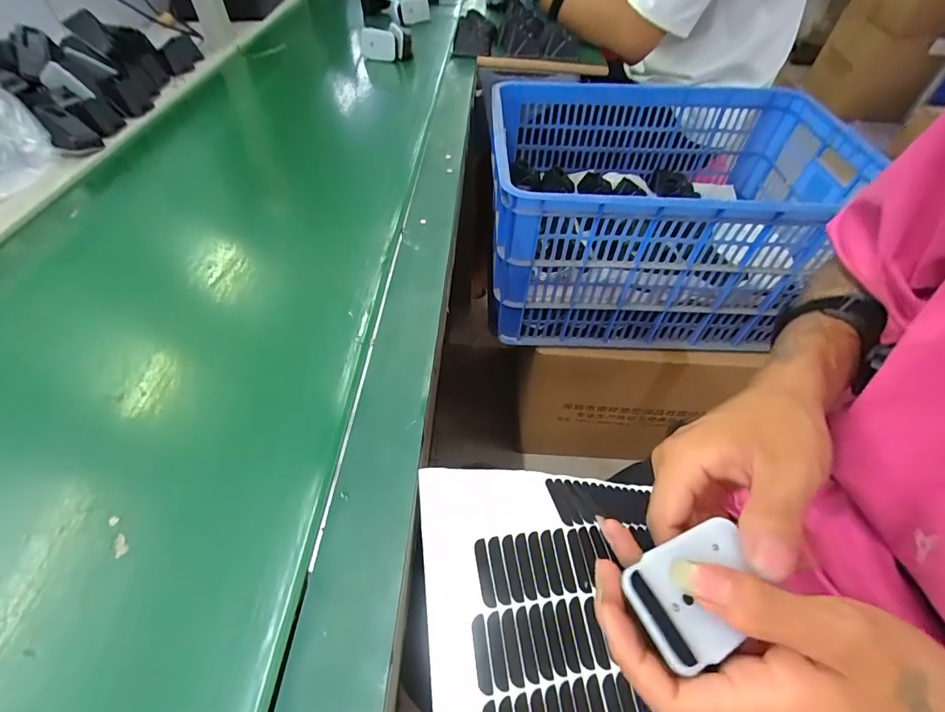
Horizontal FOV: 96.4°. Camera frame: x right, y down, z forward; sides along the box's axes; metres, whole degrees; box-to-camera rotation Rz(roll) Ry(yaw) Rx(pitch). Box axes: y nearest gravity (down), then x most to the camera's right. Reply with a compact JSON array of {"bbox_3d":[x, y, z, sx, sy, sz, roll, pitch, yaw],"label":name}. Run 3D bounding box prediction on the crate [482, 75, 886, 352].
[{"bbox_3d":[0.317,-0.255,0.783,0.563,0.300,0.389,2,51,0],"label":"crate"}]

